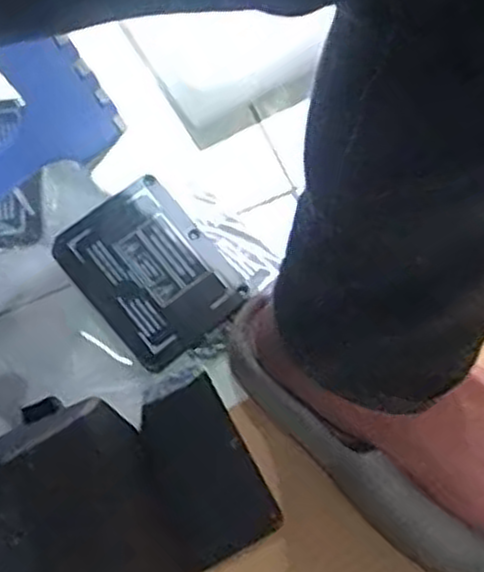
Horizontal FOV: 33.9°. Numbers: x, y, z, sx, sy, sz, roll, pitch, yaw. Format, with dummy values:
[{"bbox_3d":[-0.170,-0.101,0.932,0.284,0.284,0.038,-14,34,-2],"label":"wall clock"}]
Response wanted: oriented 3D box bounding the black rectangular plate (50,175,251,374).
[{"bbox_3d":[-0.075,-0.012,0.643,0.103,0.010,0.139,-39,74,-11],"label":"black rectangular plate"}]

